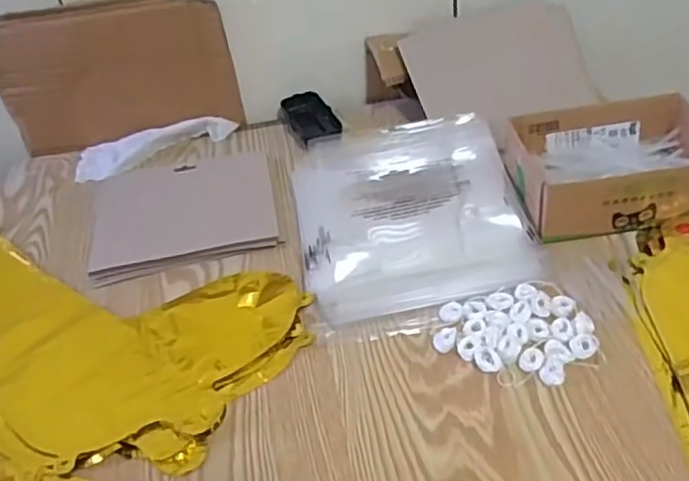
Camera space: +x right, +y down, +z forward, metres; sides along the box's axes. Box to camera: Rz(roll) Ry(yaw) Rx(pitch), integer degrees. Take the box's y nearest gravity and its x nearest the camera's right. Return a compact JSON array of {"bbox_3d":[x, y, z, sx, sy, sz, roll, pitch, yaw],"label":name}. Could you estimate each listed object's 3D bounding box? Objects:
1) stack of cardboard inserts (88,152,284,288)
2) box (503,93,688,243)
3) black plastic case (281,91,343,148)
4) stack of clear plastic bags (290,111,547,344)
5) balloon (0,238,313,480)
[{"bbox_3d":[-0.180,-0.037,0.731,0.198,0.013,0.179,-12,40,-6],"label":"stack of cardboard inserts"},{"bbox_3d":[0.264,-0.076,0.654,0.186,0.065,0.149,-7,40,0],"label":"box"},{"bbox_3d":[-0.041,-0.152,0.824,0.055,0.024,0.100,-16,40,-10],"label":"black plastic case"},{"bbox_3d":[0.064,-0.033,0.672,0.220,0.028,0.301,-9,40,-2],"label":"stack of clear plastic bags"},{"bbox_3d":[-0.266,0.088,0.597,0.434,0.011,0.223,8,42,17],"label":"balloon"}]

